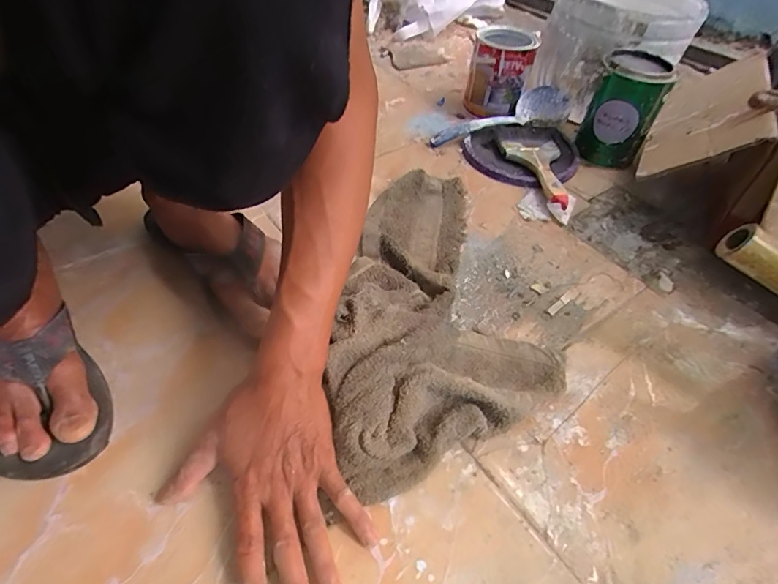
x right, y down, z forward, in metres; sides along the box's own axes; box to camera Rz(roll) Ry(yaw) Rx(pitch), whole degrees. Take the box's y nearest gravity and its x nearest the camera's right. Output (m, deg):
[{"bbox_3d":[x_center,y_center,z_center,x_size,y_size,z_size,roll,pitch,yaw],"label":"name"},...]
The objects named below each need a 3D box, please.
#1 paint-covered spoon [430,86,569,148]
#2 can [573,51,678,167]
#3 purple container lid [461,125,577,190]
[{"bbox_3d":[0.191,-0.278,0.740,0.241,0.055,0.080,-25,55,-24],"label":"paint-covered spoon"},{"bbox_3d":[0.358,-0.274,0.694,0.095,0.148,0.089,28,52,19],"label":"can"},{"bbox_3d":[0.217,-0.221,0.713,0.173,0.028,0.138,-16,52,-17],"label":"purple container lid"}]

